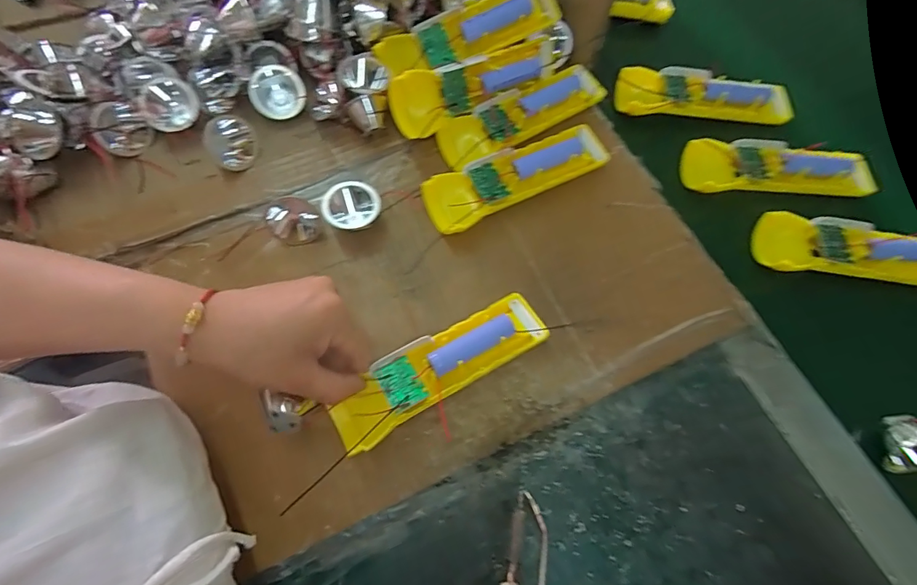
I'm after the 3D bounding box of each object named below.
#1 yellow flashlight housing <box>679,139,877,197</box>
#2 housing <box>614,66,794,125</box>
[{"bbox_3d":[0.280,-0.111,0.392,0.157,0.017,0.048,1,69,3],"label":"yellow flashlight housing"},{"bbox_3d":[0.236,-0.192,0.430,0.163,0.020,0.047,6,69,4],"label":"housing"}]

